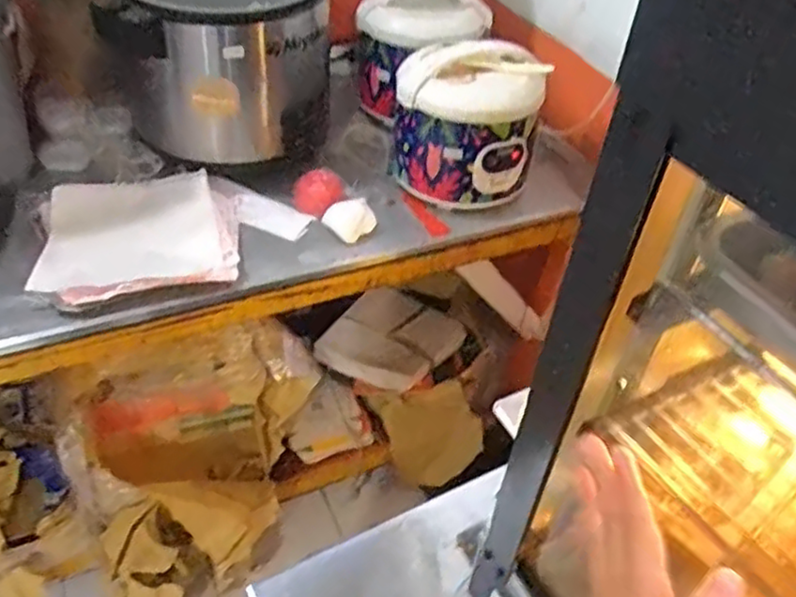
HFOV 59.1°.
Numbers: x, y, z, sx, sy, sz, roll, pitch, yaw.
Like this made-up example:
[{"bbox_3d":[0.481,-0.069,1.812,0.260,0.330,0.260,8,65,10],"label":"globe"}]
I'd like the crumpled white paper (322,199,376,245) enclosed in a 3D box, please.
[{"bbox_3d":[-0.080,-0.138,1.181,0.079,0.050,0.073,-25,50,-29],"label":"crumpled white paper"}]

